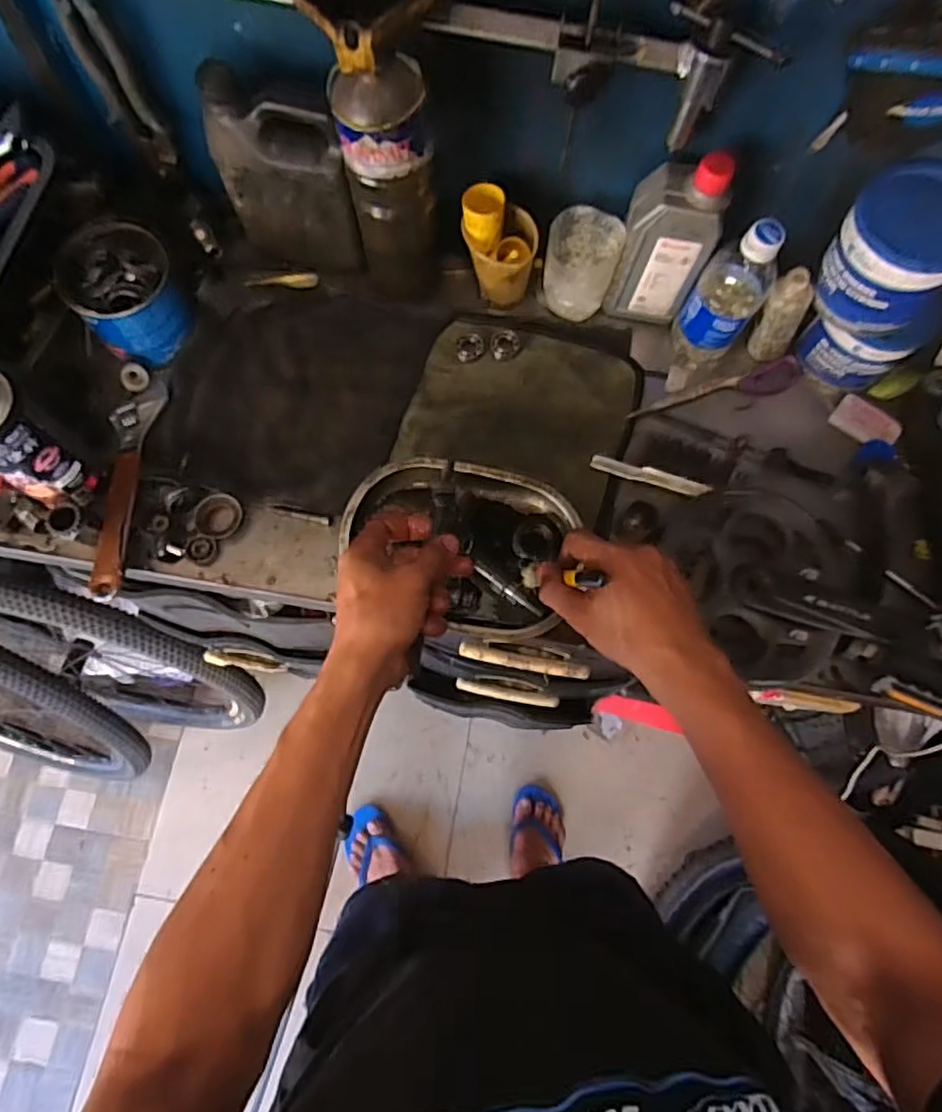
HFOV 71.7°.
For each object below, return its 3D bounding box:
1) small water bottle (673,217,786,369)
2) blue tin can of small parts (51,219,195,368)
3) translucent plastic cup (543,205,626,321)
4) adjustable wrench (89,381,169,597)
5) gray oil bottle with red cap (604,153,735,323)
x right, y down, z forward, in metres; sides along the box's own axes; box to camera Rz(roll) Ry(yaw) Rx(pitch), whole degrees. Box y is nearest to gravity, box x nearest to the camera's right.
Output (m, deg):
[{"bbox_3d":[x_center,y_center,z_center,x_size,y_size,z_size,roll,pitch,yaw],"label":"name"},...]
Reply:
[{"bbox_3d":[0.248,-0.252,0.632,0.064,0.168,0.060,30,74,7],"label":"small water bottle"},{"bbox_3d":[-0.337,-0.255,0.645,0.095,0.099,0.091,1,72,-2],"label":"blue tin can of small parts"},{"bbox_3d":[0.110,-0.294,0.668,0.072,0.090,0.067,13,72,2],"label":"translucent plastic cup"},{"bbox_3d":[-0.335,-0.070,0.622,0.041,0.023,0.223,2,72,-2],"label":"adjustable wrench"},{"bbox_3d":[0.187,-0.301,0.631,0.082,0.172,0.049,17,72,3],"label":"gray oil bottle with red cap"}]

